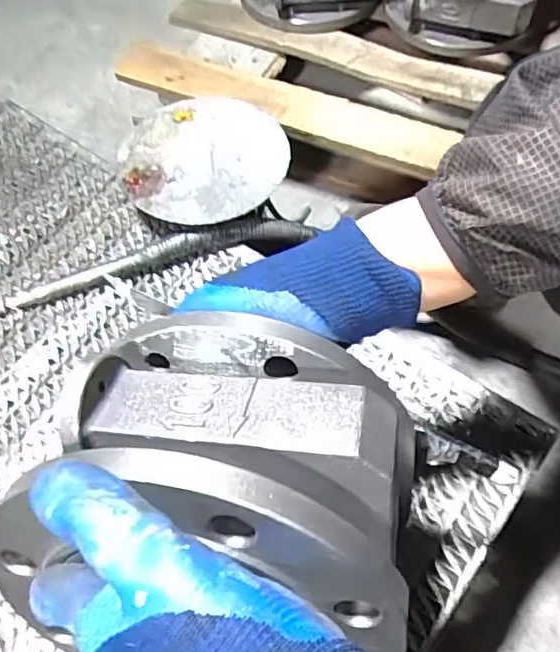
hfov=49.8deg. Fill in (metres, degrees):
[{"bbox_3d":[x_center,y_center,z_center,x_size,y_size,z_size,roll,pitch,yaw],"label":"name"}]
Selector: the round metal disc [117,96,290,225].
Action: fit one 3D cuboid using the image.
[{"bbox_3d":[-0.077,-0.170,0.601,0.154,0.014,0.166,-2,61,3],"label":"round metal disc"}]

